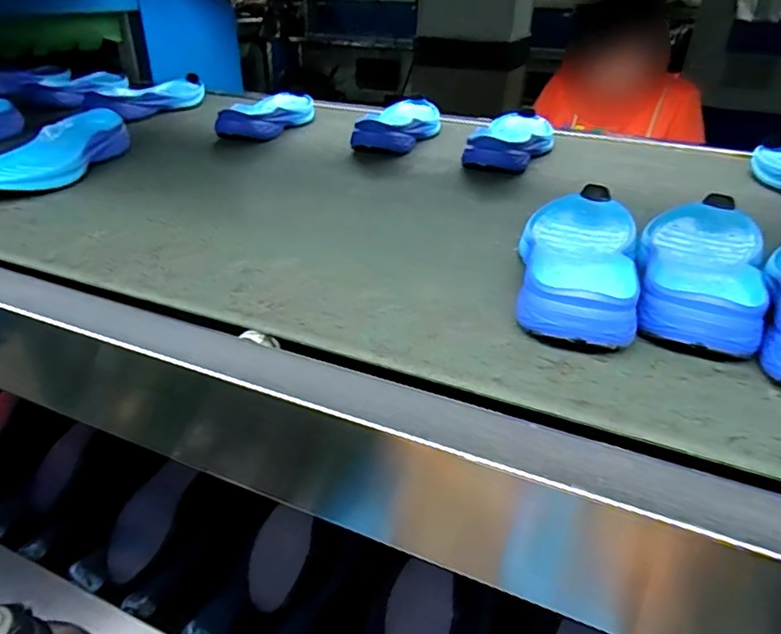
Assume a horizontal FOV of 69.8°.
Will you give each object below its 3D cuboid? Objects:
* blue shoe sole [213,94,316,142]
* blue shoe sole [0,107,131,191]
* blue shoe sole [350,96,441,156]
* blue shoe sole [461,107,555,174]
[{"bbox_3d":[-0.183,-0.320,0.871,0.100,0.040,0.237,7,32,6],"label":"blue shoe sole"},{"bbox_3d":[-0.390,-0.191,0.645,0.091,0.040,0.234,4,31,2],"label":"blue shoe sole"},{"bbox_3d":[0.020,-0.292,0.834,0.095,0.040,0.239,10,32,11],"label":"blue shoe sole"},{"bbox_3d":[0.178,-0.255,0.785,0.100,0.040,0.251,15,33,19],"label":"blue shoe sole"}]

